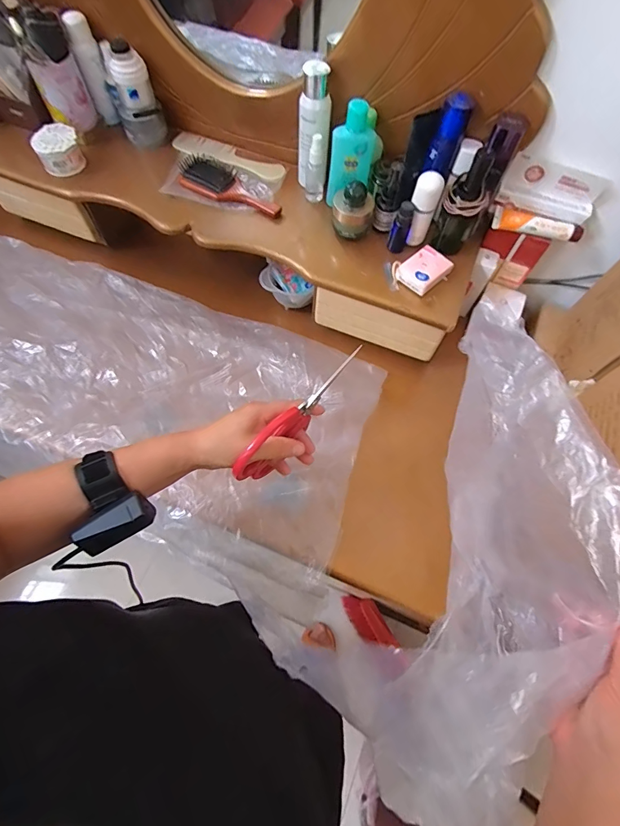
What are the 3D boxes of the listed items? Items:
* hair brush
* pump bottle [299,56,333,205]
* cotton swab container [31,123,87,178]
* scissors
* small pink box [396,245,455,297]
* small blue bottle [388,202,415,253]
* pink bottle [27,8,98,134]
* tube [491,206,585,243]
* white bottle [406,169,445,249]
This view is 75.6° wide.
[{"bbox_3d":[-0.132,-0.387,0.680,0.190,0.029,0.064,22,66,7],"label":"hair brush"},{"bbox_3d":[0.006,-0.429,0.624,0.047,0.171,0.058,1,65,-2],"label":"pump bottle"},{"bbox_3d":[-0.421,-0.440,0.678,0.069,0.057,0.063,-15,67,-9],"label":"cotton swab container"},{"bbox_3d":[-0.010,0.000,0.445,0.011,0.077,0.193,41,95,15],"label":"scissors"},{"bbox_3d":[0.177,-0.220,0.616,0.058,0.024,0.077,43,70,15],"label":"small pink box"},{"bbox_3d":[0.140,-0.285,0.616,0.025,0.076,0.021,20,66,6],"label":"small blue bottle"},{"bbox_3d":[-0.407,-0.543,0.651,0.076,0.142,0.066,-31,70,-16],"label":"pink bottle"},{"bbox_3d":[0.352,-0.291,0.619,0.130,0.024,0.028,18,66,6],"label":"tube"},{"bbox_3d":[0.168,-0.304,0.604,0.033,0.100,0.035,20,66,6],"label":"white bottle"}]

